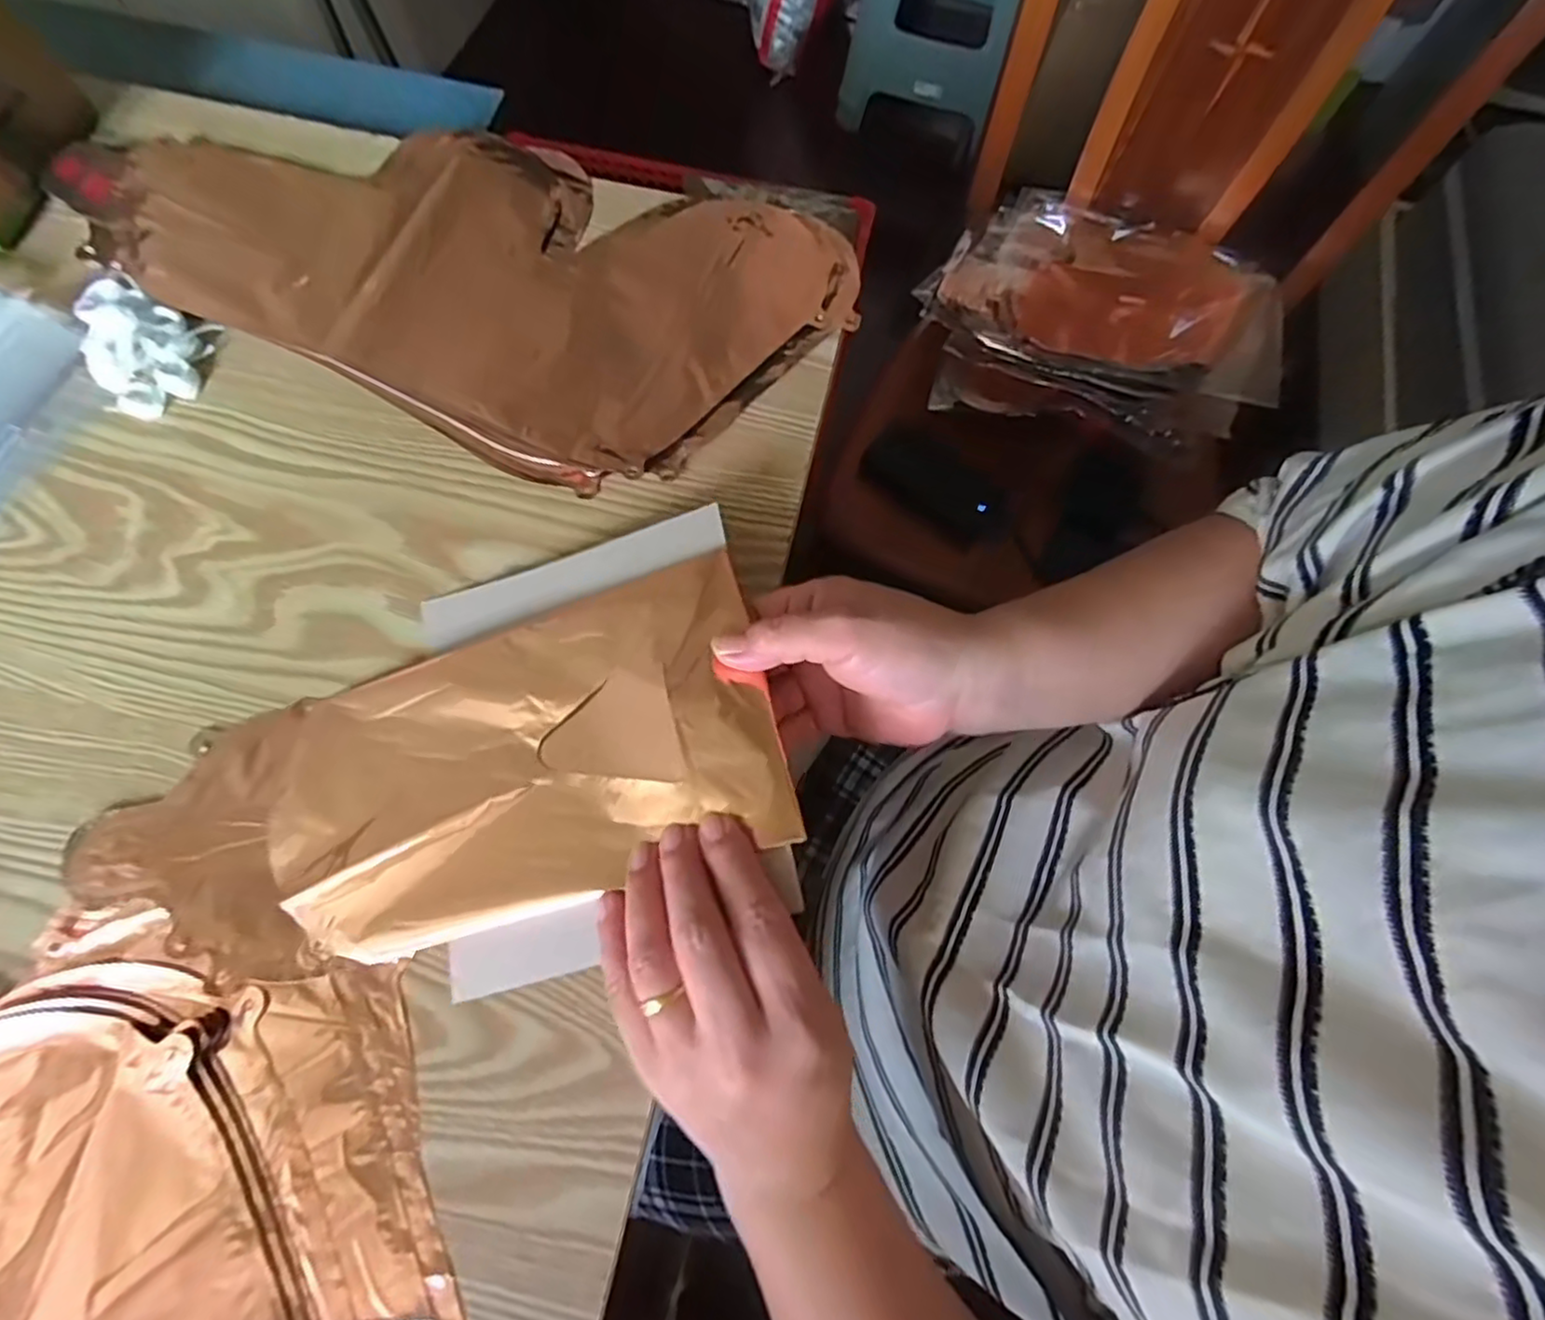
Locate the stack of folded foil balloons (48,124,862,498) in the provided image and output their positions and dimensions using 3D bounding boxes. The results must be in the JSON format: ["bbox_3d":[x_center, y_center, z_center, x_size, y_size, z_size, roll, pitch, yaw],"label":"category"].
[{"bbox_3d":[-0.191,-0.250,0.414,0.440,0.025,0.218,24,73,6],"label":"stack of folded foil balloons"}]

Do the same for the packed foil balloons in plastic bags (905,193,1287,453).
[{"bbox_3d":[0.349,-0.365,0.735,0.343,0.074,0.256,22,72,4],"label":"packed foil balloons in plastic bags"}]

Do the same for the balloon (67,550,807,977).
[{"bbox_3d":[-0.151,0.054,0.305,0.305,0.025,0.132,-17,73,6],"label":"balloon"}]

